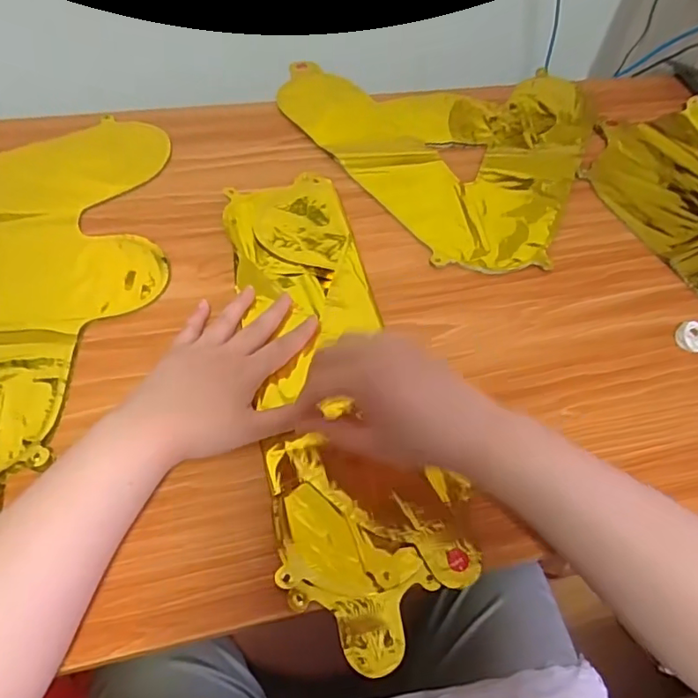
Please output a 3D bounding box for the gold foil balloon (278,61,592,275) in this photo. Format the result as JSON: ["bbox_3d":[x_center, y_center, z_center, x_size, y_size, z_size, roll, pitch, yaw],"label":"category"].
[{"bbox_3d":[0.134,-0.260,0.630,0.325,0.017,0.374,-33,66,-23],"label":"gold foil balloon"}]

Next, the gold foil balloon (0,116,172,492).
[{"bbox_3d":[-0.262,-0.063,0.463,0.197,0.011,0.403,-10,59,-11],"label":"gold foil balloon"}]

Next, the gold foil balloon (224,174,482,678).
[{"bbox_3d":[-0.012,0.013,0.440,0.133,0.015,0.425,-8,60,-10],"label":"gold foil balloon"}]

